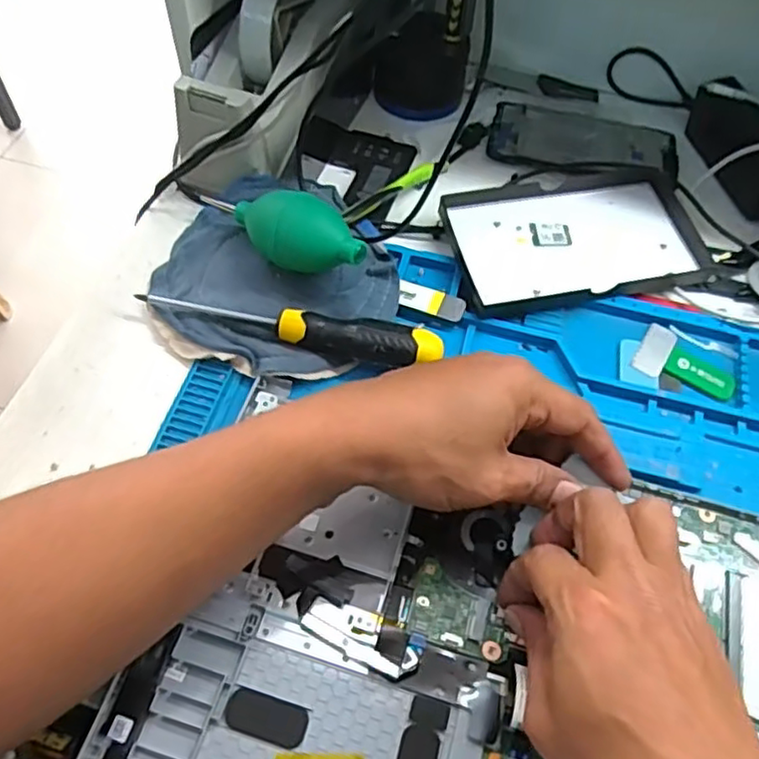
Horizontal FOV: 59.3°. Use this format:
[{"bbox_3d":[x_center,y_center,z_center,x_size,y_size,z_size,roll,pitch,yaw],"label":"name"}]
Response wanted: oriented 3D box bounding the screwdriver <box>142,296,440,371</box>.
[{"bbox_3d":[-0.058,-0.033,0.426,0.195,0.018,0.026,12,58,5],"label":"screwdriver"}]

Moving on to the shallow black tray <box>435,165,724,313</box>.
[{"bbox_3d":[0.143,-0.108,0.493,0.188,0.014,0.116,-13,66,-12],"label":"shallow black tray"}]

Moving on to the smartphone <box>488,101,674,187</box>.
[{"bbox_3d":[0.173,-0.199,0.560,0.155,0.010,0.075,13,59,6],"label":"smartphone"}]

